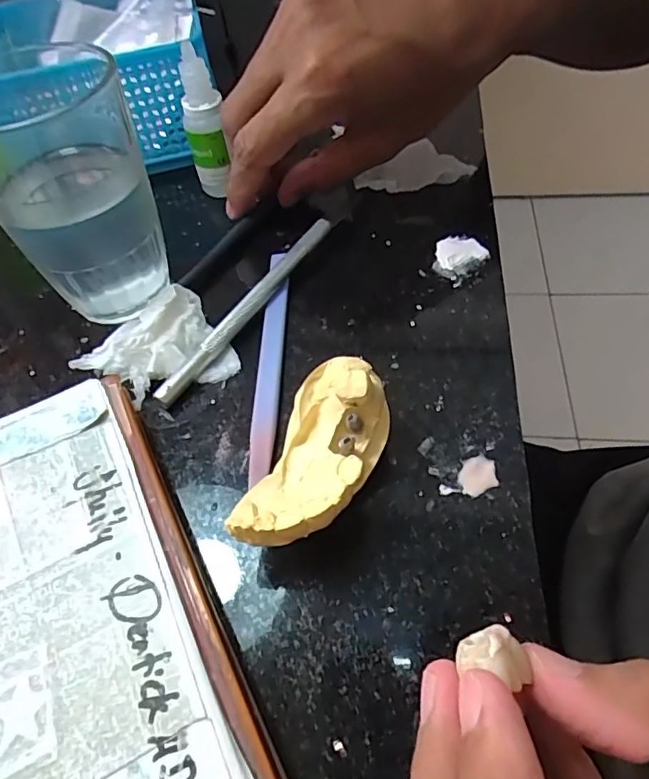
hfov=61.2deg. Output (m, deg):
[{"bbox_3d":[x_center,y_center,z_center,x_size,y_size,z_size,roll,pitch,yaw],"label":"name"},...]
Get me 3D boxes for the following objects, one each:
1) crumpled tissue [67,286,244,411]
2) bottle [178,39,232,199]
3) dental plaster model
[{"bbox_3d":[-0.069,-0.017,0.221,0.055,0.015,0.049,-30,54,-16],"label":"crumpled tissue"},{"bbox_3d":[-0.061,-0.132,0.277,0.018,0.069,0.018,-17,52,-7],"label":"bottle"},{"bbox_3d":[-0.001,0.021,0.175,0.032,0.035,0.068,16,56,18],"label":"dental plaster model"}]

